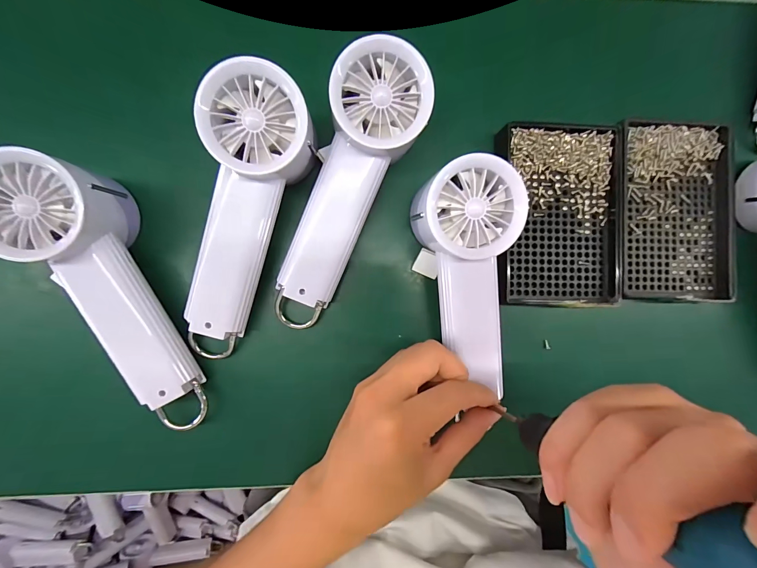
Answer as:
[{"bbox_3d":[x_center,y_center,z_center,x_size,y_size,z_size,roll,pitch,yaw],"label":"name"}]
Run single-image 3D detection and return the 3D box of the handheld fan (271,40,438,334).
[{"bbox_3d":[-0.023,-0.058,0.219,0.057,0.033,0.189,24,101,-3],"label":"handheld fan"}]

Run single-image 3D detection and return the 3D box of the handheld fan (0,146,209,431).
[{"bbox_3d":[-0.175,0.009,0.221,0.056,0.058,0.183,-24,106,-3],"label":"handheld fan"}]

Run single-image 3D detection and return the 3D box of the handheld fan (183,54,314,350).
[{"bbox_3d":[-0.091,-0.041,0.212,0.063,0.043,0.185,17,101,-3],"label":"handheld fan"}]

